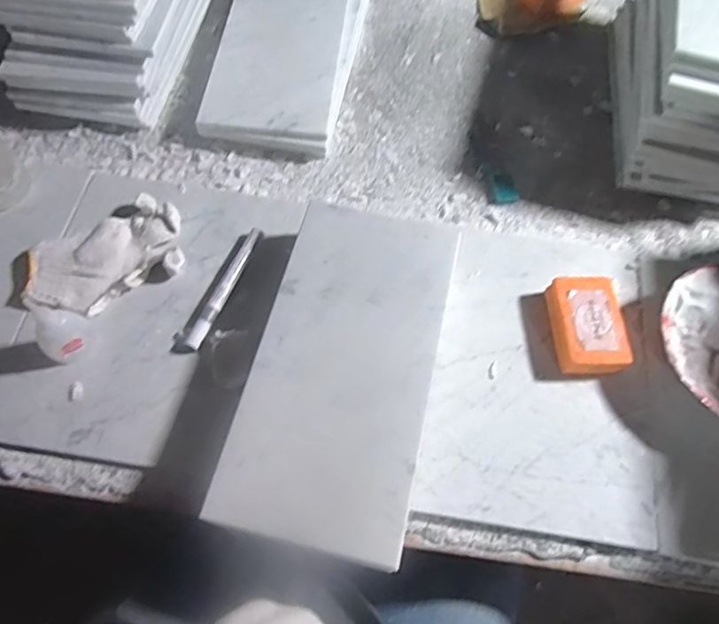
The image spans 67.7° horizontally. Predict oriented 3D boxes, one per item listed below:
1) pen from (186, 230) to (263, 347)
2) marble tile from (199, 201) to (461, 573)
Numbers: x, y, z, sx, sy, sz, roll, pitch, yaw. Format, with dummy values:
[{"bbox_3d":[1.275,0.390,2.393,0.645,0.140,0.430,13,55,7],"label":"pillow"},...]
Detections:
[{"bbox_3d":[-0.133,-0.025,0.540,0.015,0.014,0.141,20,63,8],"label":"pen"},{"bbox_3d":[-0.009,0.040,0.456,0.151,0.012,0.297,13,62,4],"label":"marble tile"}]

